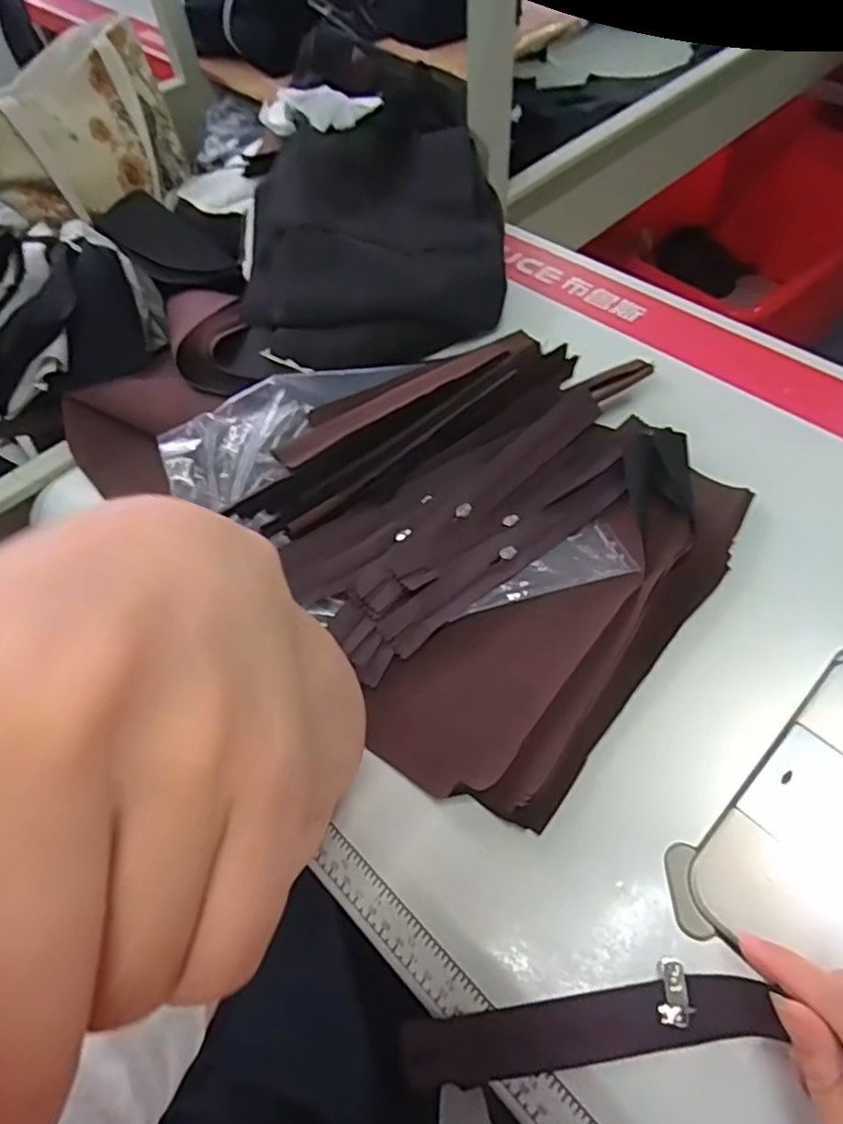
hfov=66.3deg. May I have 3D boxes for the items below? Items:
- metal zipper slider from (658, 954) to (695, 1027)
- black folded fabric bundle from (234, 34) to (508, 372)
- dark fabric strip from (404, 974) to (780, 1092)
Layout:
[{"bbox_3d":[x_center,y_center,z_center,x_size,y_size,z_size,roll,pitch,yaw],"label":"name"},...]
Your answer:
[{"bbox_3d":[0.114,0.193,0.290,0.014,0.006,0.025,7,57,10],"label":"metal zipper slider"},{"bbox_3d":[-0.032,-0.332,0.597,0.212,0.073,0.431,2,56,6],"label":"black folded fabric bundle"},{"bbox_3d":[0.072,0.212,0.291,0.161,0.010,0.027,-15,55,8],"label":"dark fabric strip"}]

